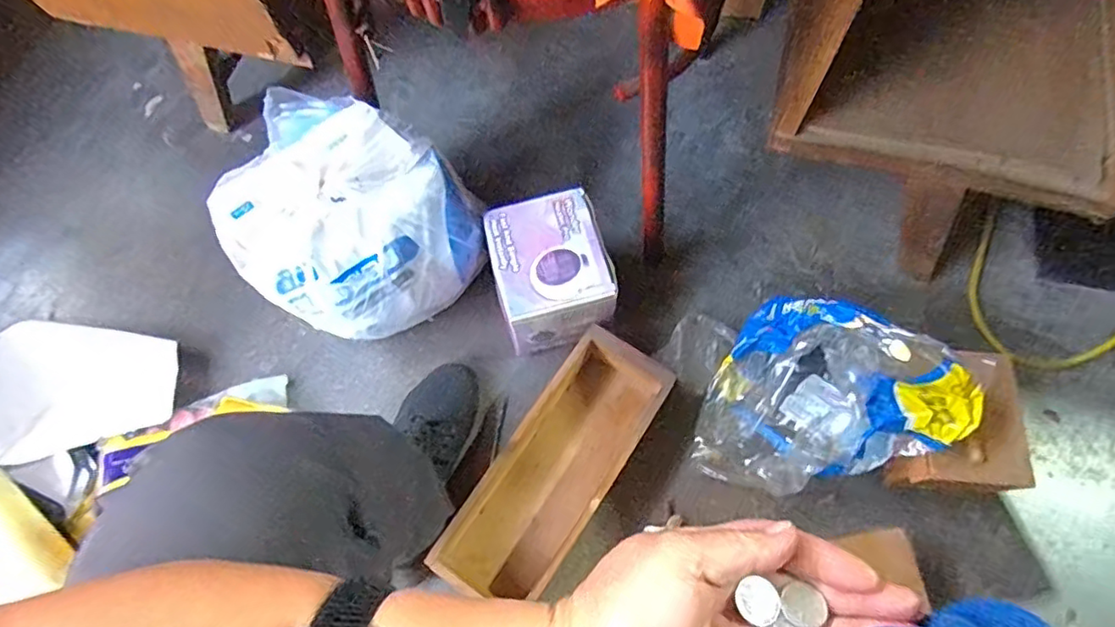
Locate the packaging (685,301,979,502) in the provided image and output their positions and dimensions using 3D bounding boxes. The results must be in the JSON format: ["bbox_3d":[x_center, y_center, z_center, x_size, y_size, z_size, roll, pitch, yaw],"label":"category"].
[{"bbox_3d":[0.263,0.105,0.616,0.203,0.173,0.190,-1,69,2],"label":"packaging"}]

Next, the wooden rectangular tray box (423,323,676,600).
[{"bbox_3d":[0.006,0.170,0.663,0.120,0.081,0.294,31,74,13],"label":"wooden rectangular tray box"}]

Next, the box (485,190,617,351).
[{"bbox_3d":[-0.008,-0.042,0.703,0.121,0.127,0.142,-16,69,-4],"label":"box"}]

